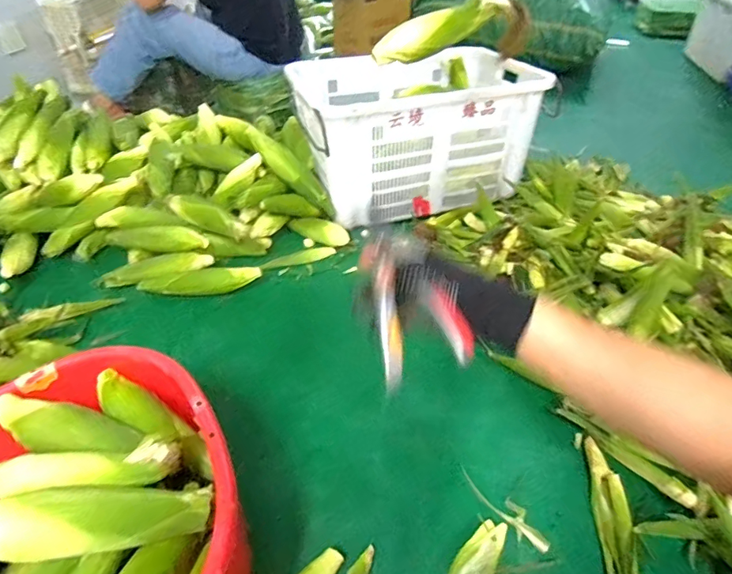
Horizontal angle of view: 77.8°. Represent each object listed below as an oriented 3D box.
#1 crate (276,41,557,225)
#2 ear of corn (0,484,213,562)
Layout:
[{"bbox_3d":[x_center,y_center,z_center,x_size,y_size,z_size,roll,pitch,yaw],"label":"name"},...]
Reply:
[{"bbox_3d":[0.114,-0.478,1.369,0.635,0.331,0.495,-12,44,-15],"label":"crate"},{"bbox_3d":[-0.313,0.261,0.501,0.268,0.056,0.057,-5,42,-8],"label":"ear of corn"}]

